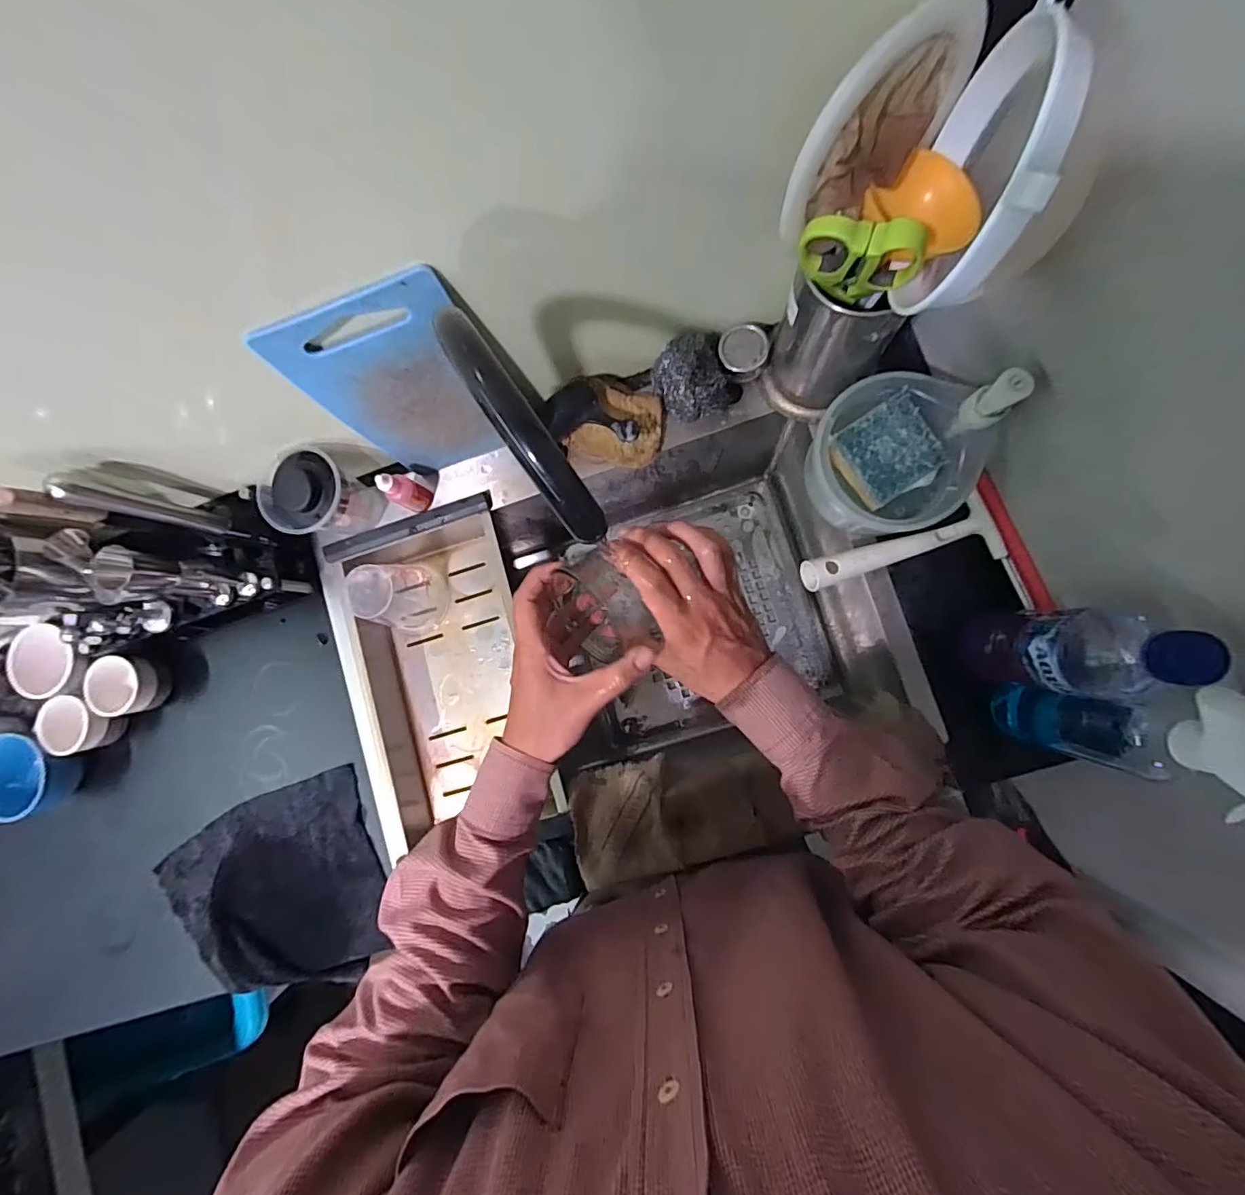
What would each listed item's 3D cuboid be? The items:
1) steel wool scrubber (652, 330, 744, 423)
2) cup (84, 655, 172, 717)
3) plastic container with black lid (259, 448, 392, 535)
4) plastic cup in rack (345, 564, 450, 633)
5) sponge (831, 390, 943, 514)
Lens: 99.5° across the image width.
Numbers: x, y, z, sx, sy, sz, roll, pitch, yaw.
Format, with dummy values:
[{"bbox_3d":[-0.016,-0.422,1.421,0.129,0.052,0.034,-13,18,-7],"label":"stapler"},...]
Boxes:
[{"bbox_3d":[0.076,-0.225,0.537,0.074,0.063,0.075,-1,85,7],"label":"steel wool scrubber"},{"bbox_3d":[-0.565,0.101,0.609,0.064,0.058,0.067,0,85,7],"label":"cup"},{"bbox_3d":[-0.316,-0.104,0.568,0.083,0.106,0.086,10,87,8],"label":"plastic container with black lid"},{"bbox_3d":[-0.268,-0.002,0.611,0.102,0.086,0.081,5,86,7],"label":"plastic cup in rack"},{"bbox_3d":[0.240,-0.130,0.482,0.081,0.026,0.077,-32,82,4],"label":"sponge"}]

